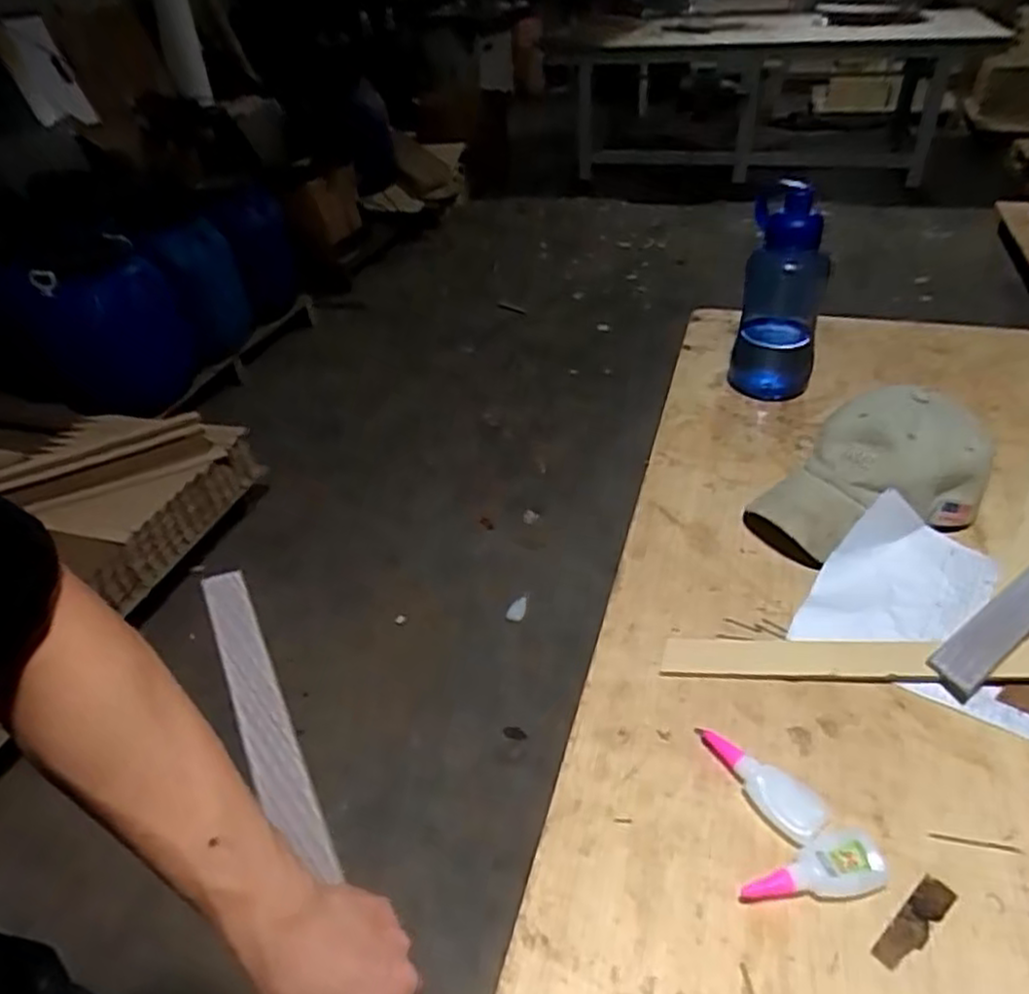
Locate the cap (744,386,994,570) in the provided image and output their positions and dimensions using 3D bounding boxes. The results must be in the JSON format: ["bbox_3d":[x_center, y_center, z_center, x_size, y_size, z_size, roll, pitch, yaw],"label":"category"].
[{"bbox_3d":[0.382,-0.024,0.752,0.234,0.117,0.149,-23,41,-21],"label":"cap"}]

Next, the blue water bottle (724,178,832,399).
[{"bbox_3d":[0.351,-0.260,0.936,0.107,0.274,0.098,8,39,18],"label":"blue water bottle"}]

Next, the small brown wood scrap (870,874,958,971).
[{"bbox_3d":[0.266,0.282,0.470,0.075,0.004,0.020,-29,43,-27],"label":"small brown wood scrap"}]

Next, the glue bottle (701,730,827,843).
[{"bbox_3d":[0.189,0.218,0.547,0.039,0.015,0.103,-28,42,-26],"label":"glue bottle"}]

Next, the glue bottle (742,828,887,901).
[{"bbox_3d":[0.209,0.258,0.495,0.102,0.016,0.040,-7,37,-2],"label":"glue bottle"}]

